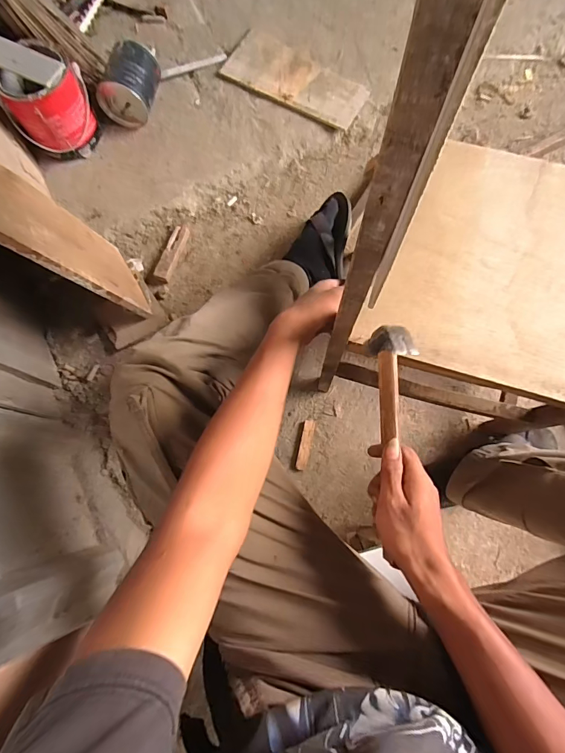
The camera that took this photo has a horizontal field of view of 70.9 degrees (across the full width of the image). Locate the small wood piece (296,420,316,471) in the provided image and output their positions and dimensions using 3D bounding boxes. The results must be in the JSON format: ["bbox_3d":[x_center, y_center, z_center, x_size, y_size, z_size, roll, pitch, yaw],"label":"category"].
[{"bbox_3d":[0.046,0.136,0.792,0.022,0.009,0.098,13,76,4],"label":"small wood piece"}]

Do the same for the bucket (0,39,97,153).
[{"bbox_3d":[-0.492,-0.576,0.830,0.166,0.125,0.139,-35,78,-8],"label":"bucket"}]

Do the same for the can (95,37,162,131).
[{"bbox_3d":[-0.341,-0.655,0.895,0.099,0.113,0.142,17,77,4],"label":"can"}]

